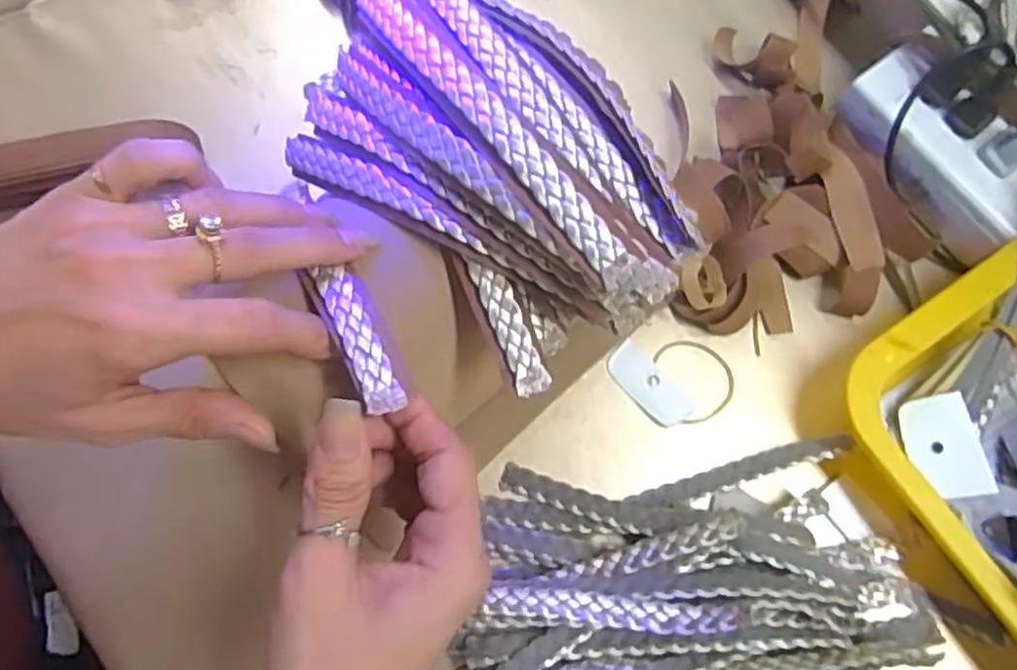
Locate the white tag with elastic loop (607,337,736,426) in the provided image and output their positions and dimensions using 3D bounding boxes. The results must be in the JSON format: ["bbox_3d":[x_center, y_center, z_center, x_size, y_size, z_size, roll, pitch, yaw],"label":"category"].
[{"bbox_3d":[0.088,0.026,0.388,0.066,0.005,0.045,1,75,-1],"label":"white tag with elastic loop"}]

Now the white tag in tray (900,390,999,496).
[{"bbox_3d":[0.227,0.058,0.374,0.037,0.004,0.053,-12,80,9],"label":"white tag in tray"}]

